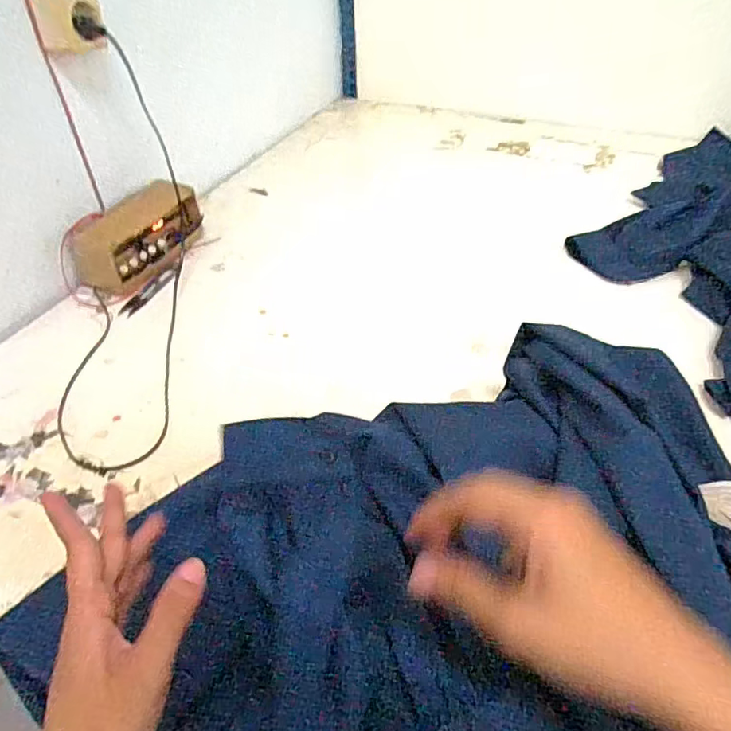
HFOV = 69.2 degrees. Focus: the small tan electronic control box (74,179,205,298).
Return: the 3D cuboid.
[{"bbox_3d":[-0.307,-0.178,0.731,0.081,0.081,0.176,16,47,16],"label":"small tan electronic control box"}]

